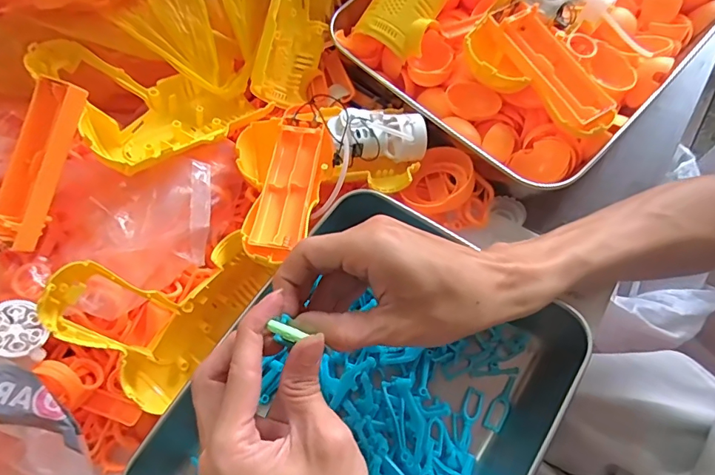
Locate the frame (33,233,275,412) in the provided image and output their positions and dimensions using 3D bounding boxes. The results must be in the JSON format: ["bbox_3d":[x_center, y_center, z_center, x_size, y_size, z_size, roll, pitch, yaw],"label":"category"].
[{"bbox_3d":[-0.129,0.036,0.307,0.034,0.109,0.116,11,50,46],"label":"frame"}]

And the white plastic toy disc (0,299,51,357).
[{"bbox_3d":[-0.212,0.057,0.282,0.034,0.008,0.032,55,39,-8],"label":"white plastic toy disc"}]

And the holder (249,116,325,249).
[{"bbox_3d":[-0.048,-0.040,0.325,0.035,0.014,0.104,5,68,5],"label":"holder"}]

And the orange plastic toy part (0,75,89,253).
[{"bbox_3d":[-0.208,-0.048,0.294,0.036,0.017,0.108,19,90,11],"label":"orange plastic toy part"}]

